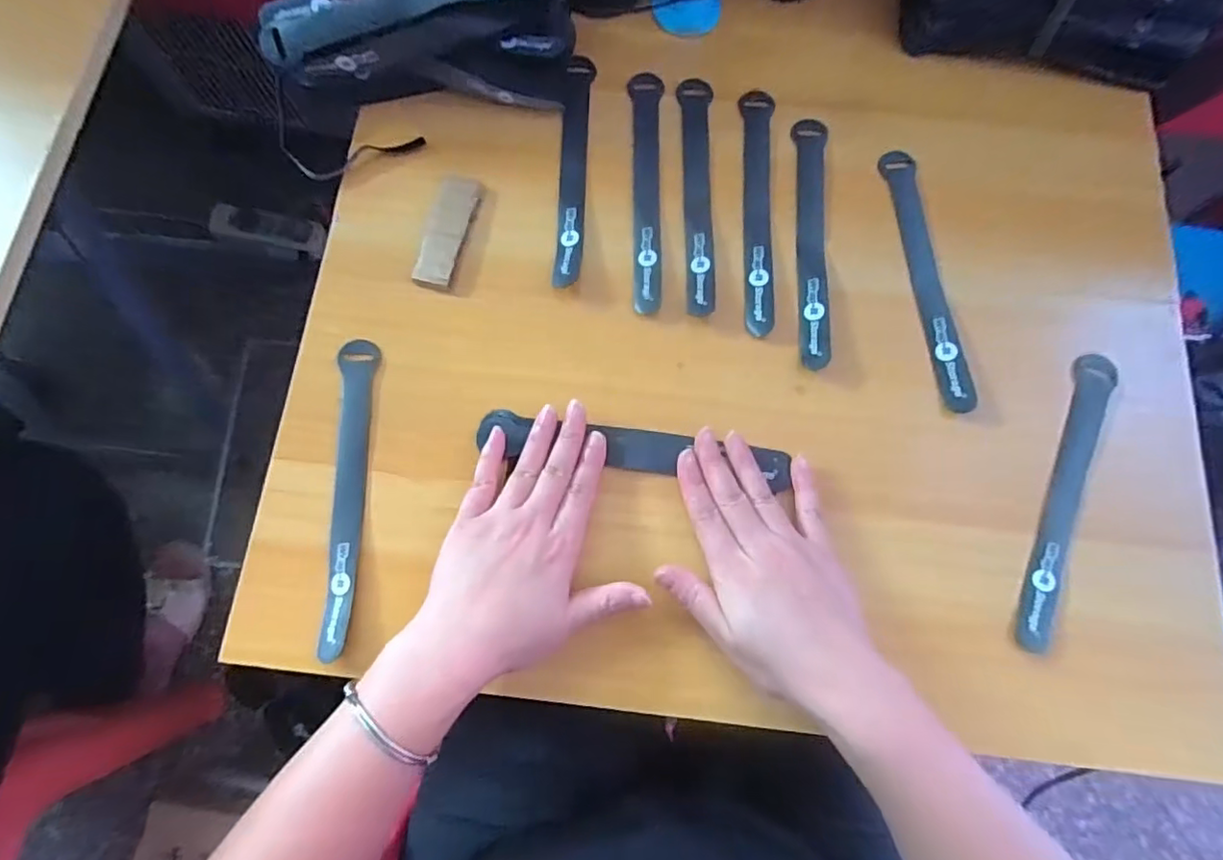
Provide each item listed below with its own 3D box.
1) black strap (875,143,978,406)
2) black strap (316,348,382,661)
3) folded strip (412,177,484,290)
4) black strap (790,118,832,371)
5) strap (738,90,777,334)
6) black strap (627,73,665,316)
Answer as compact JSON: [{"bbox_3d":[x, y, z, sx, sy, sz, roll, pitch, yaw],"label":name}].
[{"bbox_3d":[0.215,-0.110,0.397,0.026,0.006,0.204,-5,72,11],"label":"black strap"},{"bbox_3d":[-0.165,0.037,0.362,0.023,0.006,0.198,-4,75,-1],"label":"black strap"},{"bbox_3d":[-0.115,-0.140,0.403,0.031,0.004,0.089,10,75,3],"label":"folded strip"},{"bbox_3d":[0.141,-0.138,0.406,0.023,0.005,0.203,3,69,12],"label":"black strap"},{"bbox_3d":[0.105,-0.163,0.415,0.023,0.004,0.206,3,71,6],"label":"strap"},{"bbox_3d":[0.025,-0.179,0.421,0.025,0.004,0.206,2,72,1],"label":"black strap"}]

